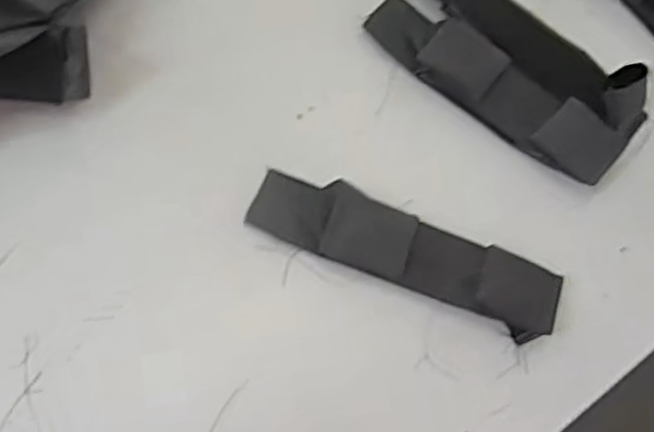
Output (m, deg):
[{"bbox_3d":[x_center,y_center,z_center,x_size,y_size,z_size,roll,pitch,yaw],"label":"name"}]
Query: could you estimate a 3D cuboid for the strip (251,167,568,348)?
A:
[{"bbox_3d":[0.048,0.020,0.455,0.194,0.015,0.047,23,66,2],"label":"strip"}]

